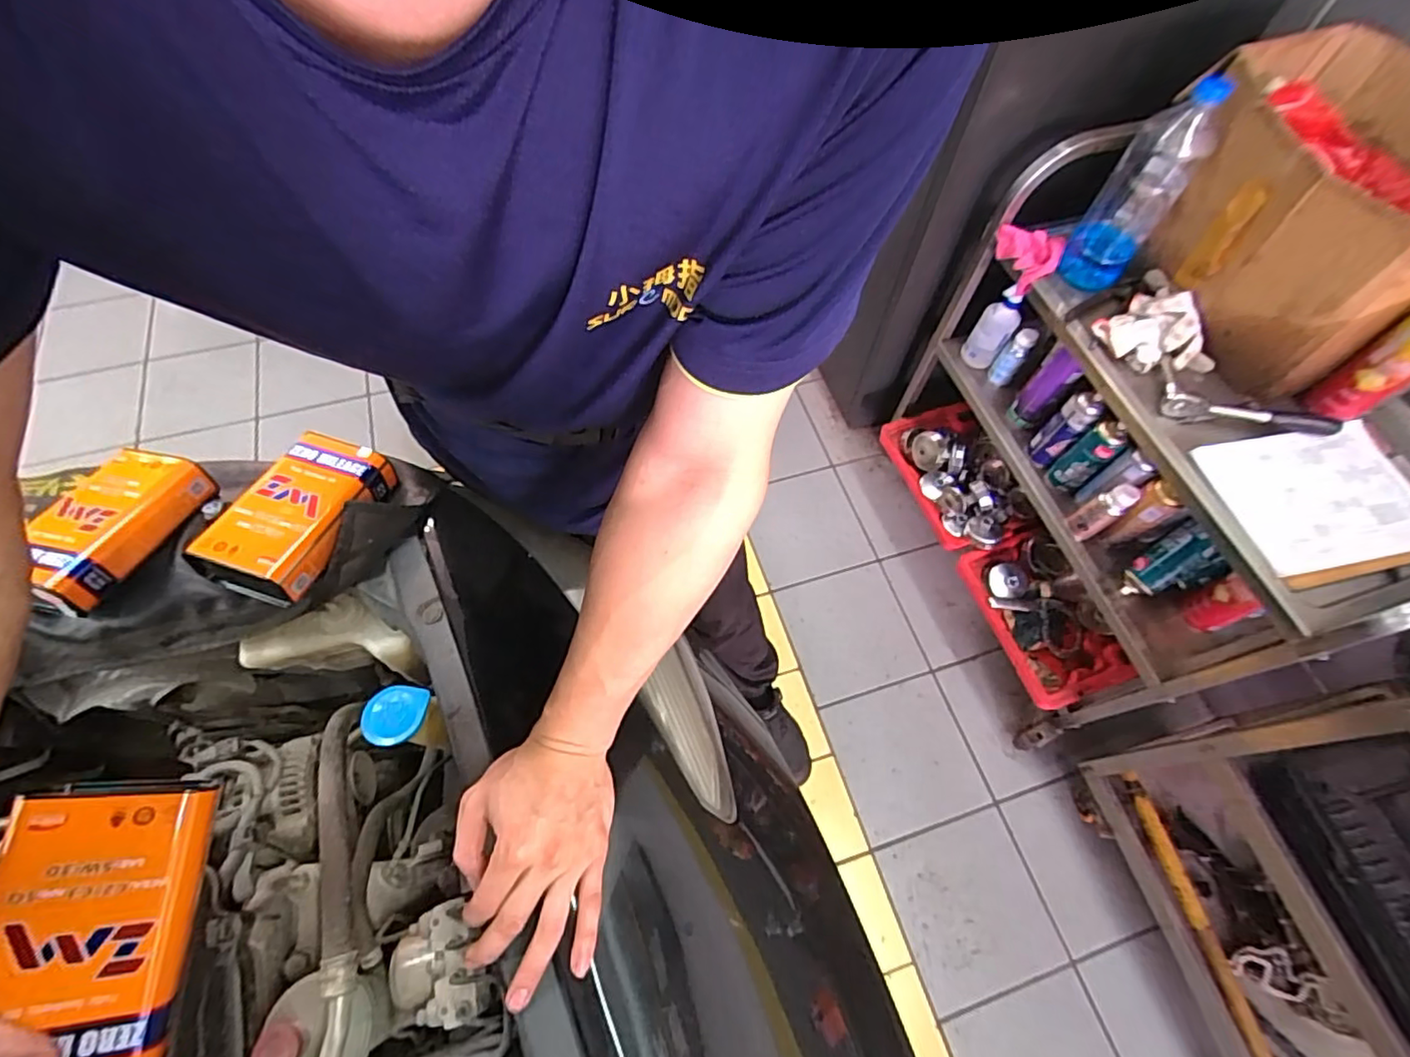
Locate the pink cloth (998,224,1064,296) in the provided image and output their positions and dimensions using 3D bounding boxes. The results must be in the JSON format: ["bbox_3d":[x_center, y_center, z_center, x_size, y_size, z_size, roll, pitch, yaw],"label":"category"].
[{"bbox_3d":[0.578,-0.486,1.089,0.096,0.047,0.122,-9,63,-7],"label":"pink cloth"}]

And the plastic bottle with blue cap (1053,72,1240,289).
[{"bbox_3d":[0.684,-0.523,0.971,0.101,0.306,0.081,36,67,15],"label":"plastic bottle with blue cap"}]

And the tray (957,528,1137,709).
[{"bbox_3d":[0.733,0.184,1.328,0.237,0.072,0.359,-17,64,-11],"label":"tray"}]

